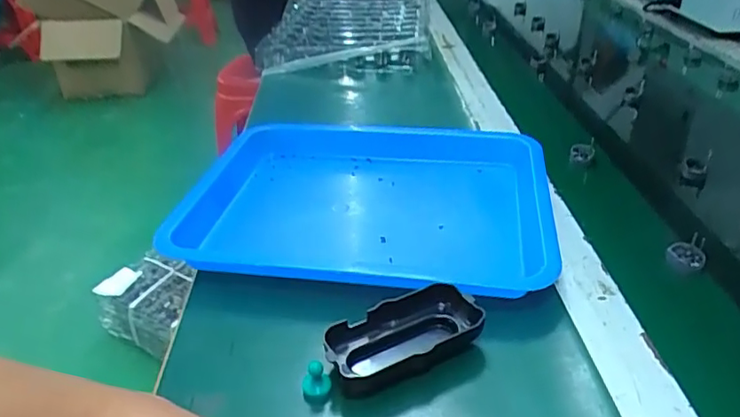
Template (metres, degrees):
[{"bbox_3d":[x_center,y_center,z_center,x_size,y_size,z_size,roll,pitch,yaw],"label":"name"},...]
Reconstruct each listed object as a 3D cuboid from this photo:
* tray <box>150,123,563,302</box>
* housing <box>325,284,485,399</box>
[{"bbox_3d":[-0.001,-0.010,0.542,0.316,0.037,0.254,5,33,11],"label":"tray"},{"bbox_3d":[0.024,0.090,0.395,0.106,0.028,0.052,-15,34,-20],"label":"housing"}]

